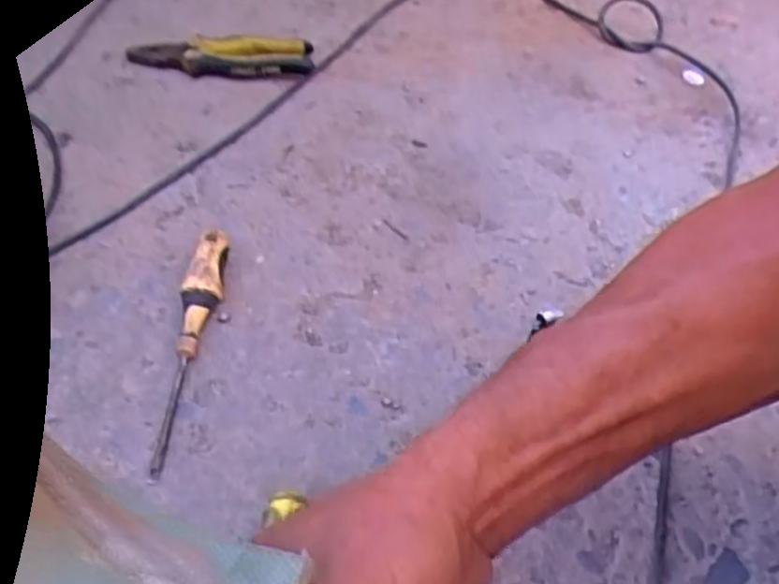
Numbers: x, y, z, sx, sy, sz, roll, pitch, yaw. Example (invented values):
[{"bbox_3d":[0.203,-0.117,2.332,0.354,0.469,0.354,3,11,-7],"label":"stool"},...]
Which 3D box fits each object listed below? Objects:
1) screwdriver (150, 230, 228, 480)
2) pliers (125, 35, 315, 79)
[{"bbox_3d":[-0.152,0.039,0.578,0.028,0.034,0.202,3,52,-3],"label":"screwdriver"},{"bbox_3d":[-0.181,-0.254,0.809,0.189,0.030,0.049,3,52,-3],"label":"pliers"}]

